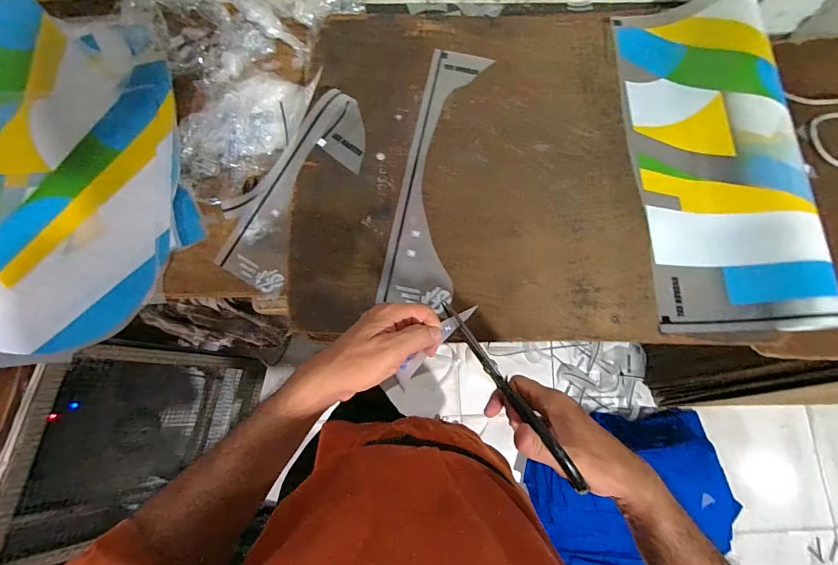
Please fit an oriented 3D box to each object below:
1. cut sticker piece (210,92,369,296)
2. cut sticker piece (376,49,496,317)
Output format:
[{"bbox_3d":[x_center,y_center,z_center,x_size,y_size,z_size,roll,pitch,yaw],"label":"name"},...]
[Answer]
[{"bbox_3d":[-0.204,-0.158,0.628,0.125,0.085,0.349,34,79,8],"label":"cut sticker piece"},{"bbox_3d":[0.033,-0.192,0.643,0.109,0.004,0.474,11,77,1],"label":"cut sticker piece"}]

